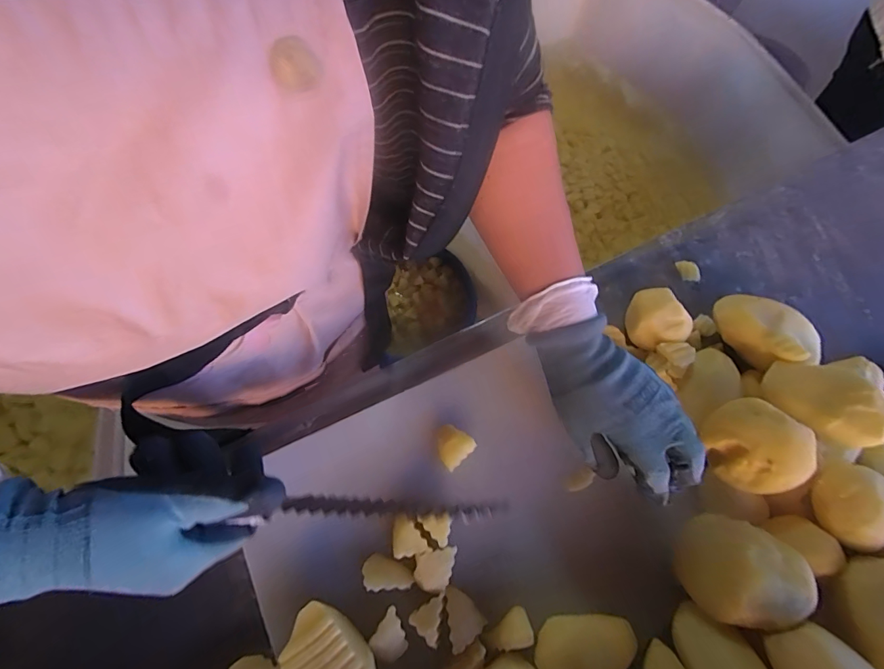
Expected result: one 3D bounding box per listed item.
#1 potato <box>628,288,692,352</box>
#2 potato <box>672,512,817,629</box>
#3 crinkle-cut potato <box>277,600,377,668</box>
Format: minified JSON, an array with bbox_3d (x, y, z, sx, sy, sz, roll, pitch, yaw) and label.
[{"bbox_3d":[0.206,-0.015,0.415,0.050,0.041,0.063,-18,66,-12],"label":"potato"},{"bbox_3d":[0.213,0.167,0.302,0.062,0.050,0.069,10,64,1],"label":"potato"},{"bbox_3d":[-0.071,0.219,0.278,0.076,0.025,0.048,42,70,14],"label":"crinkle-cut potato"}]

